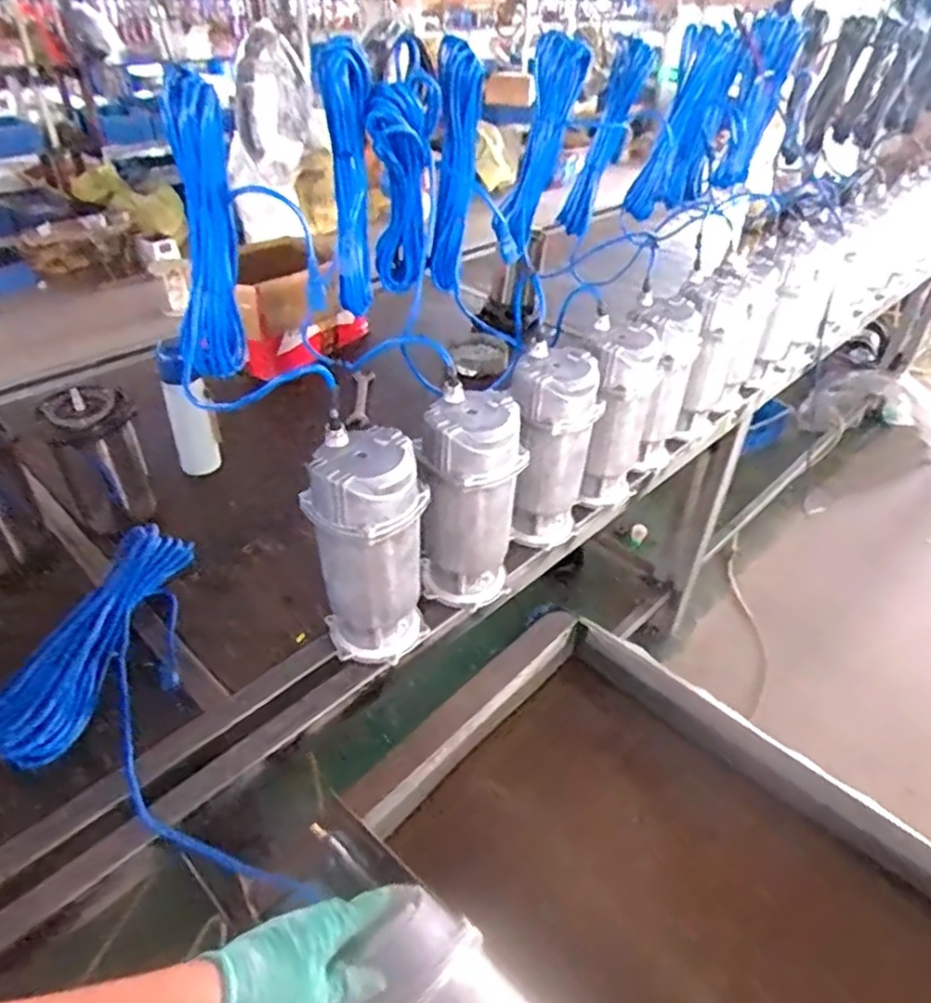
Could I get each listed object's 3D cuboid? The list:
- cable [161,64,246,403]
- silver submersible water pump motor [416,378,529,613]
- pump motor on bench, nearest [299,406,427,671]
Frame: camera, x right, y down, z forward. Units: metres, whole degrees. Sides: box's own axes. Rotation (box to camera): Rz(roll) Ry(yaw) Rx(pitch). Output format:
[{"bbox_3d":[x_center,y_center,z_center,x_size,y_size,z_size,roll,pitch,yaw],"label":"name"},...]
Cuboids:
[{"bbox_3d":[-0.334,-0.320,0.876,0.097,0.358,0.072,-12,41,-19],"label":"cable"},{"bbox_3d":[0.004,0.007,0.963,0.137,0.295,0.111,-1,38,-6],"label":"silver submersible water pump motor"},{"bbox_3d":[-0.119,0.065,0.877,0.123,0.293,0.119,24,43,25],"label":"pump motor on bench, nearest"}]

